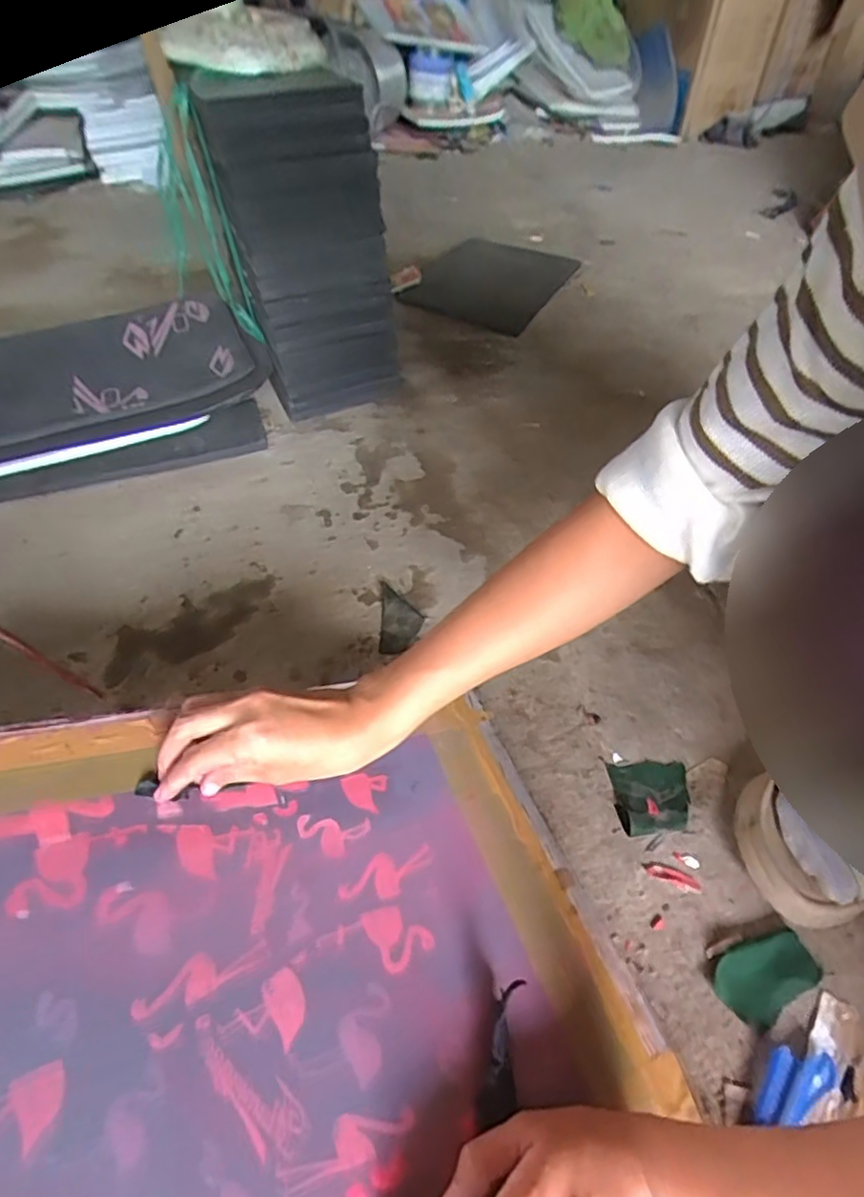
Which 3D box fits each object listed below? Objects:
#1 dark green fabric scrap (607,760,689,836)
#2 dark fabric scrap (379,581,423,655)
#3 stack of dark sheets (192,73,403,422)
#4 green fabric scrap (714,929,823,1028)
[{"bbox_3d":[0.180,0.158,0.489,0.061,0.010,0.058,-5,52,-4],"label":"dark green fabric scrap"},{"bbox_3d":[-0.031,0.016,0.603,0.040,0.010,0.084,-1,52,-1],"label":"dark fabric scrap"},{"bbox_3d":[-0.140,-0.409,0.740,0.183,0.336,0.149,-18,54,-13],"label":"stack of dark sheets"},{"bbox_3d":[0.226,0.254,0.411,0.066,0.012,0.042,-27,56,-20],"label":"green fabric scrap"}]

